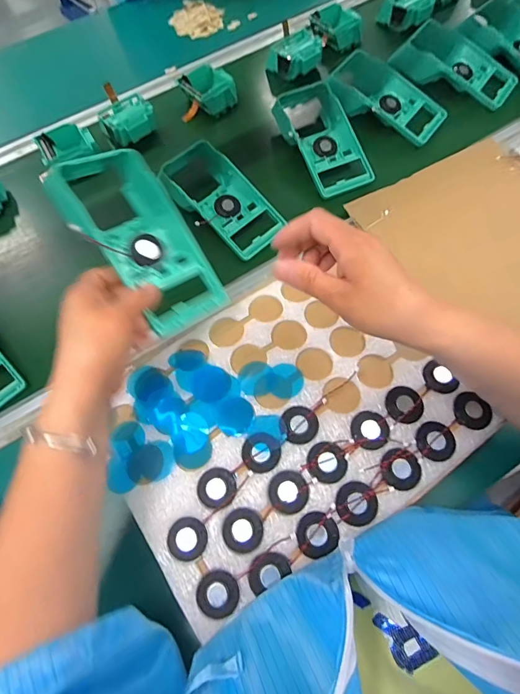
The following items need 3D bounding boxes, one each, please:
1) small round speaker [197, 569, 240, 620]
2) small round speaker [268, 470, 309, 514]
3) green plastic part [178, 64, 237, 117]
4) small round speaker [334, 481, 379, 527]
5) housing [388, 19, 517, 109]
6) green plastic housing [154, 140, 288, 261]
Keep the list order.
[{"bbox_3d":[-0.033,0.194,0.309,0.032,0.004,0.032,-1,63,2],"label":"small round speaker"},{"bbox_3d":[0.024,0.121,0.329,0.032,0.005,0.033,-1,63,2],"label":"small round speaker"},{"bbox_3d":[-0.079,-0.412,0.635,0.077,0.038,0.076,-40,68,-16],"label":"green plastic part"},{"bbox_3d":[0.080,0.129,0.324,0.033,0.004,0.033,-1,63,2],"label":"small round speaker"},{"bbox_3d":[0.303,-0.436,0.600,0.175,0.039,0.108,37,70,19],"label":"housing"},{"bbox_3d":[-0.052,-0.197,0.520,0.091,0.048,0.176,-40,68,-16],"label":"green plastic housing"}]

